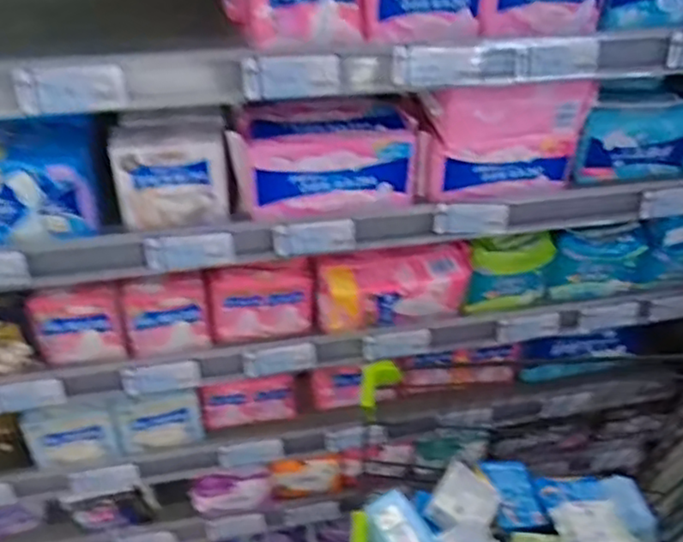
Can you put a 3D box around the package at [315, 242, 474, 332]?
[{"bbox_3d":[0.075,0.021,0.893,0.207,0.088,0.064,-6,40,-10],"label":"package"}]

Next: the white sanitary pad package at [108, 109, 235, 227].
[{"bbox_3d":[-0.191,-0.117,0.762,0.121,0.097,0.088,-6,40,-10],"label":"white sanitary pad package"}]

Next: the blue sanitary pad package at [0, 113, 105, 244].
[{"bbox_3d":[-0.336,-0.111,0.737,0.140,0.097,0.125,-7,41,-11],"label":"blue sanitary pad package"}]

